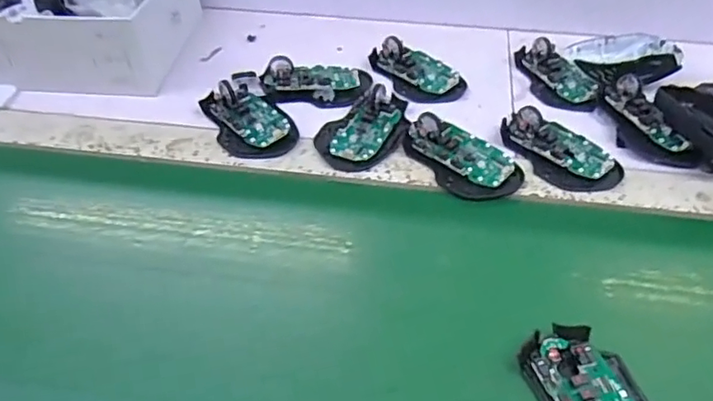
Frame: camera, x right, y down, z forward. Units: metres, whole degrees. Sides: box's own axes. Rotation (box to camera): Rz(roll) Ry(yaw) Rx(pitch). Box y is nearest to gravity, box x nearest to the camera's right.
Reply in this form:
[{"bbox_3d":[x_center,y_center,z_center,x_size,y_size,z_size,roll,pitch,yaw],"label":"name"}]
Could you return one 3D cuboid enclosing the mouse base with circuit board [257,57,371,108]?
[{"bbox_3d":[-0.043,-0.133,0.596,0.109,0.033,0.071,9,46,9],"label":"mouse base with circuit board"}]

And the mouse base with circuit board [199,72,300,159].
[{"bbox_3d":[-0.110,-0.088,0.558,0.071,0.025,0.122,-25,50,-22],"label":"mouse base with circuit board"}]

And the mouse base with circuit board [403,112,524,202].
[{"bbox_3d":[0.091,-0.044,0.510,0.063,0.031,0.111,-34,54,-29],"label":"mouse base with circuit board"}]

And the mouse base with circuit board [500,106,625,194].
[{"bbox_3d":[0.187,-0.049,0.518,0.067,0.026,0.108,-22,49,-20],"label":"mouse base with circuit board"}]

